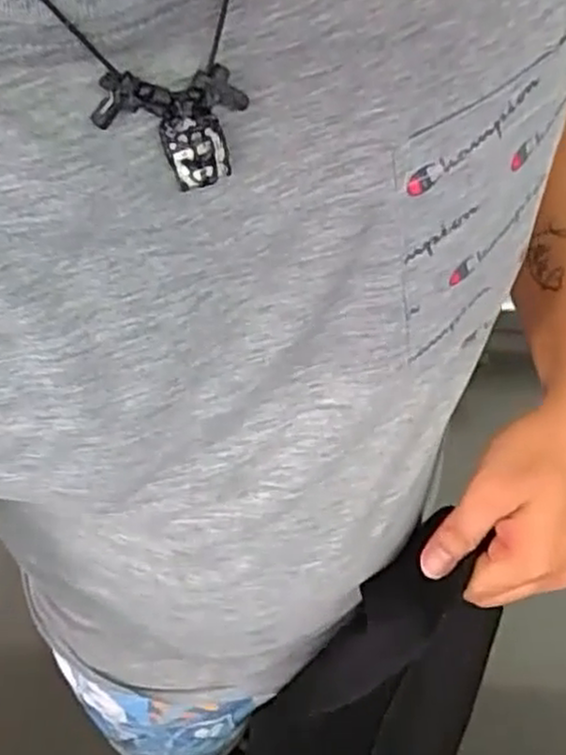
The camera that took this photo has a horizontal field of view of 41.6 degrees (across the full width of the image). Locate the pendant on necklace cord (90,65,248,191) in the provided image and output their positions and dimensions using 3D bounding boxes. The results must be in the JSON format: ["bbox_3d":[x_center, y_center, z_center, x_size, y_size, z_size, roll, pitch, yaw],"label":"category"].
[{"bbox_3d":[-0.031,-0.071,0.211,0.040,0.031,0.013,-8,54,-4],"label":"pendant on necklace cord"}]

